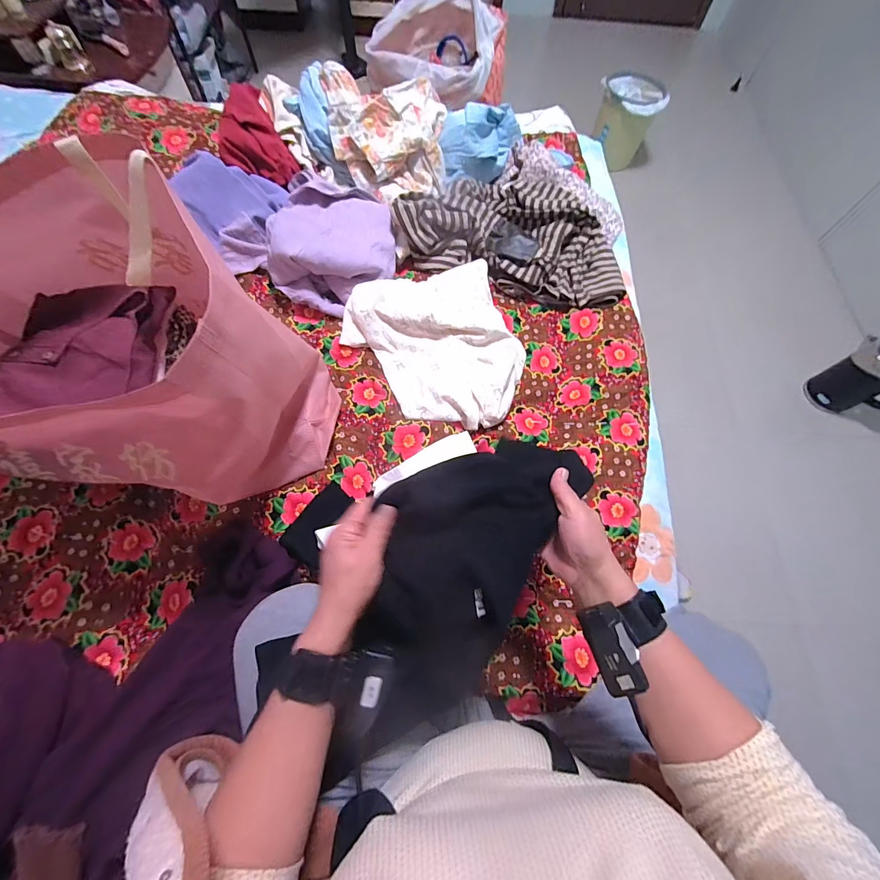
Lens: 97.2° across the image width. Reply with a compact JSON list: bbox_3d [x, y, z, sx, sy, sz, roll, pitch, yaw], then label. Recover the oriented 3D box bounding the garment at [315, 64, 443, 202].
[{"bbox_3d":[-0.101,-0.610,0.773,0.236,0.114,0.237,-7,67,-5],"label":"garment"}]

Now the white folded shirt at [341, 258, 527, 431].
[{"bbox_3d":[0.012,-0.179,0.705,0.277,0.083,0.329,-35,72,-16],"label":"white folded shirt"}]

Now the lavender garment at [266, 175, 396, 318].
[{"bbox_3d":[-0.195,-0.369,0.732,0.216,0.091,0.247,9,66,2],"label":"lavender garment"}]

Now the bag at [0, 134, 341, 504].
[{"bbox_3d":[-0.409,-0.116,0.513,0.452,0.319,0.349,-6,67,-5],"label":"bag"}]

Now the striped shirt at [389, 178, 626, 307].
[{"bbox_3d":[0.162,-0.439,0.808,0.459,0.117,0.270,15,67,4],"label":"striped shirt"}]

